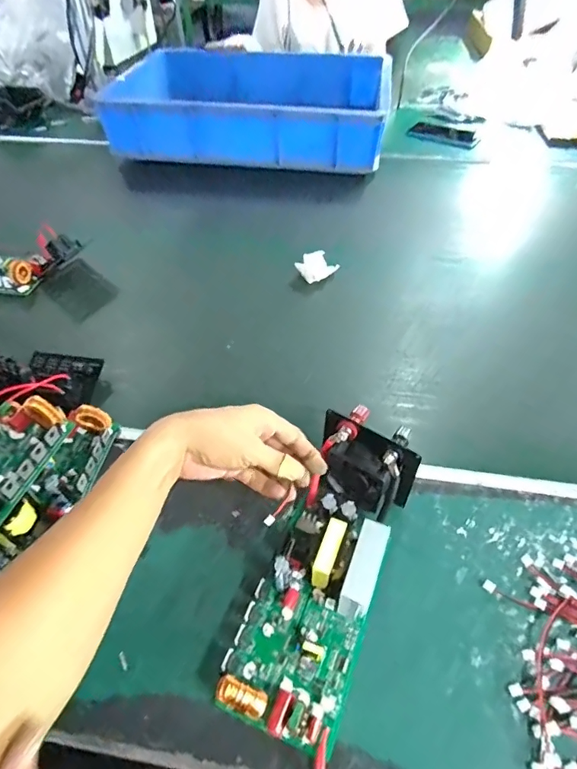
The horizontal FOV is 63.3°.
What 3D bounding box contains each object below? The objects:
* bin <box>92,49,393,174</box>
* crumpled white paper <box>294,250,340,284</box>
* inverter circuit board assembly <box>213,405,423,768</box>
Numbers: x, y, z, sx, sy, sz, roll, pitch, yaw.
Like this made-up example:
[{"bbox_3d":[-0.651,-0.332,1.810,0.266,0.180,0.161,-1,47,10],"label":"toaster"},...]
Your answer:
[{"bbox_3d":[-0.074,-0.642,1.059,0.561,0.132,0.452,4,49,5],"label":"bin"},{"bbox_3d":[0.043,-0.187,0.740,0.063,0.025,0.043,-37,59,-26],"label":"crumpled white paper"},{"bbox_3d":[0.031,0.162,0.410,0.099,0.071,0.288,17,65,14],"label":"inverter circuit board assembly"}]

